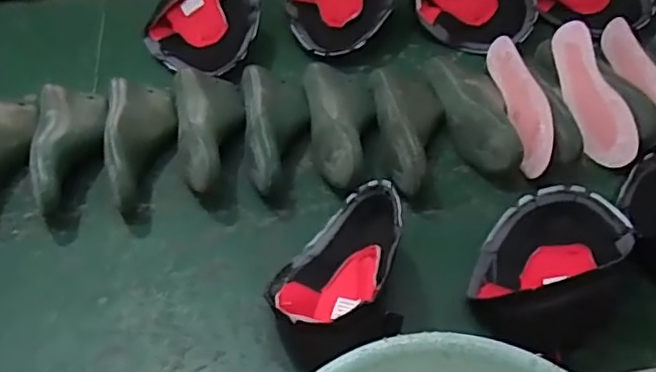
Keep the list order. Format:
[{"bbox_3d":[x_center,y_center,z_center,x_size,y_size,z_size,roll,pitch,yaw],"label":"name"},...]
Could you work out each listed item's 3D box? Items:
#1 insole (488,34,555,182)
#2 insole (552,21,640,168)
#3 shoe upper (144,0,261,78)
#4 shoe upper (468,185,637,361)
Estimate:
[{"bbox_3d":[0.258,-0.112,0.808,0.037,0.050,0.206,-5,52,-3],"label":"insole"},{"bbox_3d":[0.357,-0.128,0.829,0.009,0.065,0.222,12,56,-43],"label":"insole"},{"bbox_3d":[-0.190,-0.247,0.910,0.172,0.068,0.179,-1,52,1],"label":"shoe upper"},{"bbox_3d":[0.246,0.073,0.658,0.142,0.084,0.216,25,52,18],"label":"shoe upper"}]

